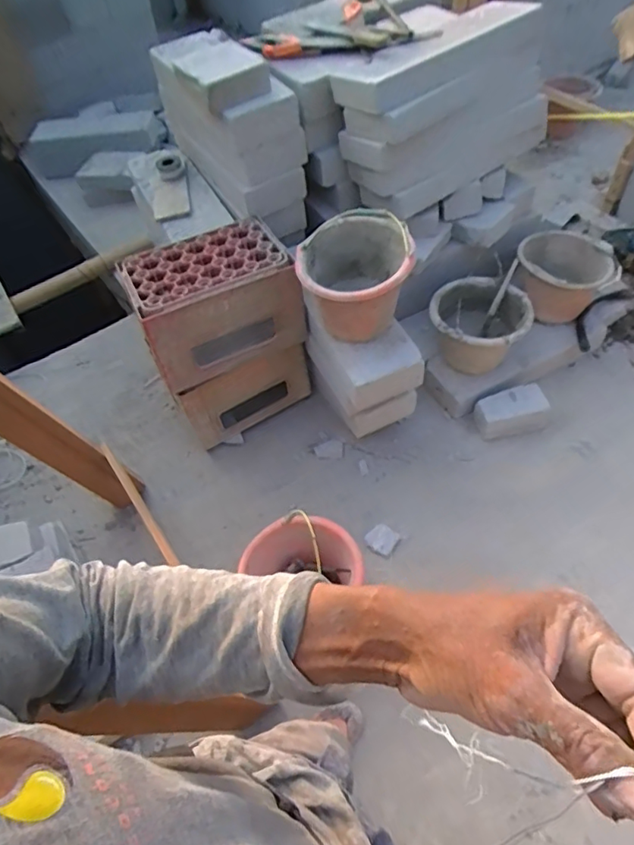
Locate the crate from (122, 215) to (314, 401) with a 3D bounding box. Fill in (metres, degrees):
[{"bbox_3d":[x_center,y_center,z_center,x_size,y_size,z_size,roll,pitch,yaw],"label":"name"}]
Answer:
[{"bbox_3d":[-0.283,-0.331,1.583,0.432,0.284,0.256,-22,54,-11],"label":"crate"}]

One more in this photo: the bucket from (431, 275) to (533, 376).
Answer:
[{"bbox_3d":[0.514,-0.317,1.774,0.294,0.209,0.271,4,53,9],"label":"bucket"}]

